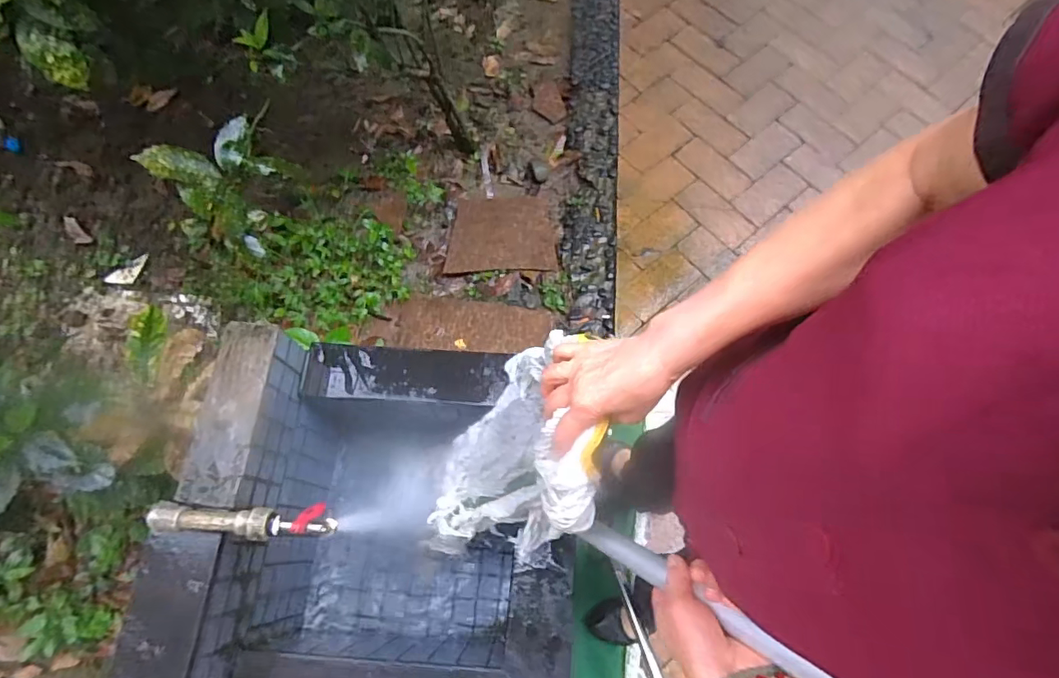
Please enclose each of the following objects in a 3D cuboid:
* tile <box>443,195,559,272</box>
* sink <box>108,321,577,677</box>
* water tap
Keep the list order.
[{"bbox_3d":[-0.075,-0.311,1.563,0.309,0.026,0.256,-1,68,-2],"label":"tile"},{"bbox_3d":[-0.236,0.343,1.009,0.607,0.460,0.603,4,68,0],"label":"sink"},{"bbox_3d":[-0.395,0.250,0.746,0.242,0.059,0.049,1,70,-1],"label":"water tap"}]

